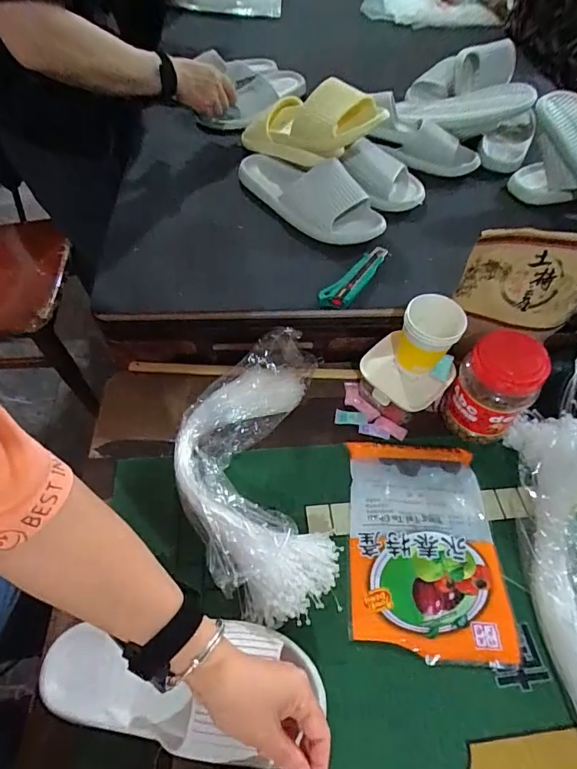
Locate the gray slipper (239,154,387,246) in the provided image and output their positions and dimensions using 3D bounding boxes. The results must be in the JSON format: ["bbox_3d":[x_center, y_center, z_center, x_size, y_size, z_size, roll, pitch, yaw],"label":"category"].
[{"bbox_3d":[0.030,-0.329,0.714,0.298,0.068,0.102,36,61,21],"label":"gray slipper"}]

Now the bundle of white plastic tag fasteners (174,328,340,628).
[{"bbox_3d":[-0.046,0.094,0.532,0.183,0.073,0.349,-2,53,-5],"label":"bundle of white plastic tag fasteners"}]

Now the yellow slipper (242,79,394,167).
[{"bbox_3d":[0.029,-0.436,0.725,0.280,0.096,0.105,23,51,41],"label":"yellow slipper"}]

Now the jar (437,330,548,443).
[{"bbox_3d":[0.265,0.006,0.565,0.089,0.136,0.081,2,53,-2],"label":"jar"}]

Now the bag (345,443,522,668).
[{"bbox_3d":[0.157,0.184,0.511,0.167,0.021,0.239,3,53,-2],"label":"bag"}]

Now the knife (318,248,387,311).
[{"bbox_3d":[0.098,-0.153,0.626,0.035,0.021,0.146,33,60,19],"label":"knife"}]

